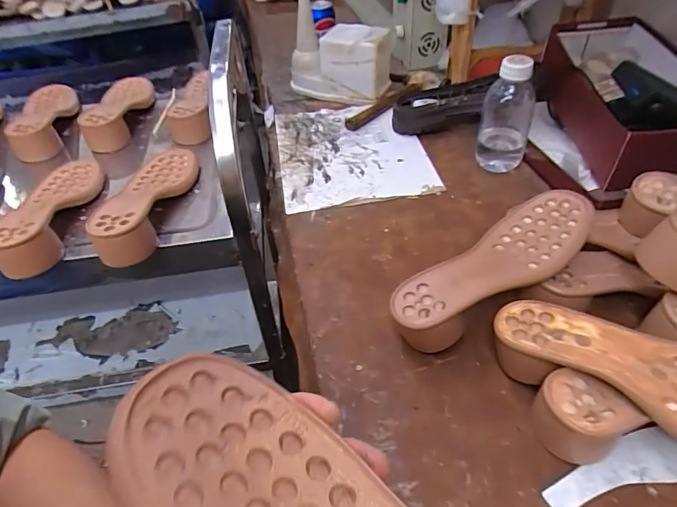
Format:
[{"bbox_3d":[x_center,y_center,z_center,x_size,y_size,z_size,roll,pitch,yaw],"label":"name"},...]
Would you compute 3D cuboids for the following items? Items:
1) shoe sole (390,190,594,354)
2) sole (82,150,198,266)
[{"bbox_3d":[0.167,0.022,0.472,0.241,0.081,0.093,-29,50,-24],"label":"shoe sole"},{"bbox_3d":[-0.248,-0.084,0.584,0.090,0.045,0.241,-5,44,0],"label":"sole"}]

